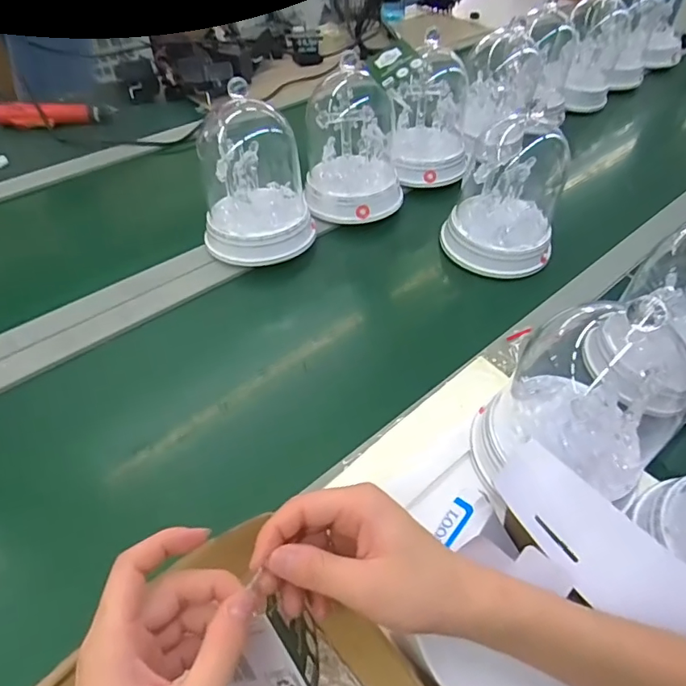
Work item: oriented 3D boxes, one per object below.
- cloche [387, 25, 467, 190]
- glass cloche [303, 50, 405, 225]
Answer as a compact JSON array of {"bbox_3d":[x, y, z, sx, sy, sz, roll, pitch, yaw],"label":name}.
[{"bbox_3d":[0.133,-0.350,0.788,0.138,0.179,0.138,11,48,8],"label":"cloche"},{"bbox_3d":[0.018,-0.287,0.720,0.144,0.176,0.127,0,48,-2],"label":"glass cloche"}]

